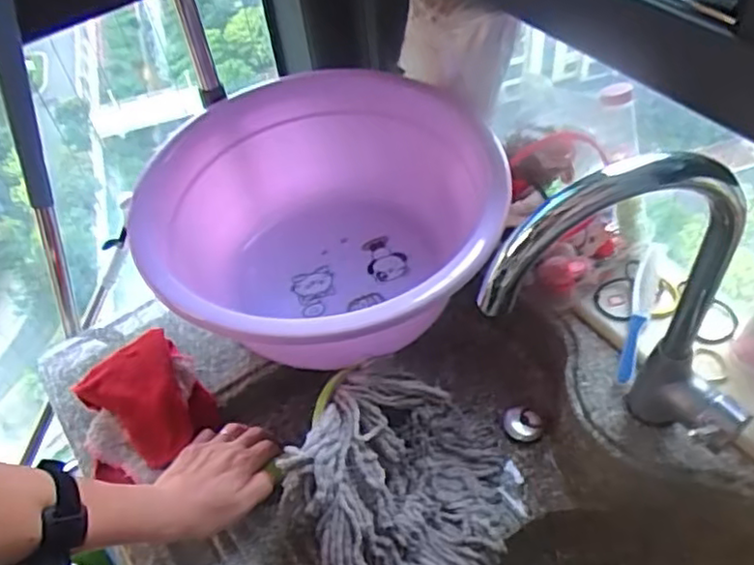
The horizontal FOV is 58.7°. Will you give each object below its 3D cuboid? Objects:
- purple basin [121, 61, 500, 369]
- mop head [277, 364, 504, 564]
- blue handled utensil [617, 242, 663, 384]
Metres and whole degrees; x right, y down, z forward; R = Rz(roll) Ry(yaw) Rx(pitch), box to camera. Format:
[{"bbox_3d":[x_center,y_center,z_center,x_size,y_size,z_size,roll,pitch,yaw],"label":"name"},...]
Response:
[{"bbox_3d":[-0.081,-0.059,0.769,0.373,0.169,0.374,-3,50,3],"label":"purple basin"},{"bbox_3d":[0.029,0.191,0.648,0.183,0.174,0.233,1,51,7],"label":"mop head"},{"bbox_3d":[0.287,0.028,0.736,0.019,0.028,0.183,15,53,17],"label":"blue handled utensil"}]

